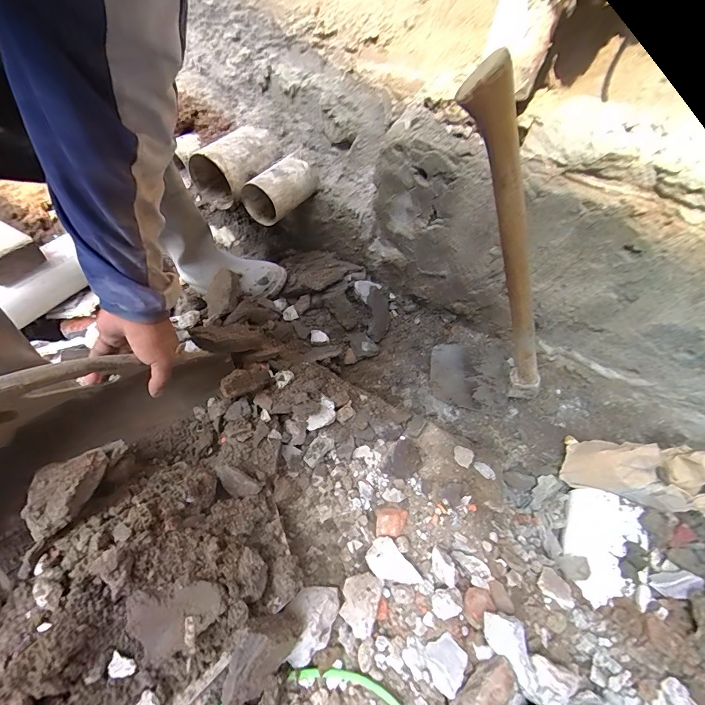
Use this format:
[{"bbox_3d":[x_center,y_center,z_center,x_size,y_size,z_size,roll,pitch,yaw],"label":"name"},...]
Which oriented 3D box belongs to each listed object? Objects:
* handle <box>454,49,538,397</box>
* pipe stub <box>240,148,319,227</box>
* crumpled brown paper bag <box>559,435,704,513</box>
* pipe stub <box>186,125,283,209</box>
[{"bbox_3d":[0.221,-0.090,0.496,0.042,0.531,0.051,-15,49,19],"label":"handle"},{"bbox_3d":[-0.143,-0.335,0.744,0.091,0.091,0.141,35,57,20],"label":"pipe stub"},{"bbox_3d":[0.465,0.182,0.583,0.215,0.109,0.102,3,47,31],"label":"crumpled brown paper bag"},{"bbox_3d":[-0.240,-0.388,0.762,0.124,0.123,0.146,23,54,12],"label":"pipe stub"}]

